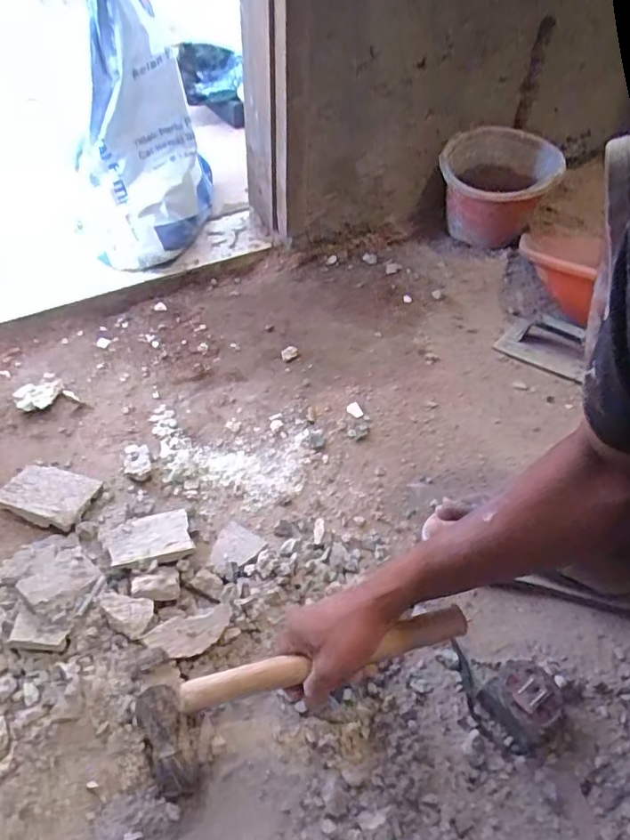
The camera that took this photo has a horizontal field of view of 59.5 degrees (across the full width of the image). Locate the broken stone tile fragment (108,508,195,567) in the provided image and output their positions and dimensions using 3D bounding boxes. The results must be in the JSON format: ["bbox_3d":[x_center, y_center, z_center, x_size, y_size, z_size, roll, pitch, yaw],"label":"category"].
[{"bbox_3d":[-0.192,0.133,0.642,0.089,0.006,0.074,-9,30,-20],"label":"broken stone tile fragment"}]

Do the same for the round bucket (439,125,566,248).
[{"bbox_3d":[0.377,-0.483,1.159,0.220,0.184,0.242,1,47,-1],"label":"round bucket"}]

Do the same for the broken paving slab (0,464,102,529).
[{"bbox_3d":[-0.333,0.093,0.691,0.106,0.031,0.077,12,48,9],"label":"broken paving slab"}]

